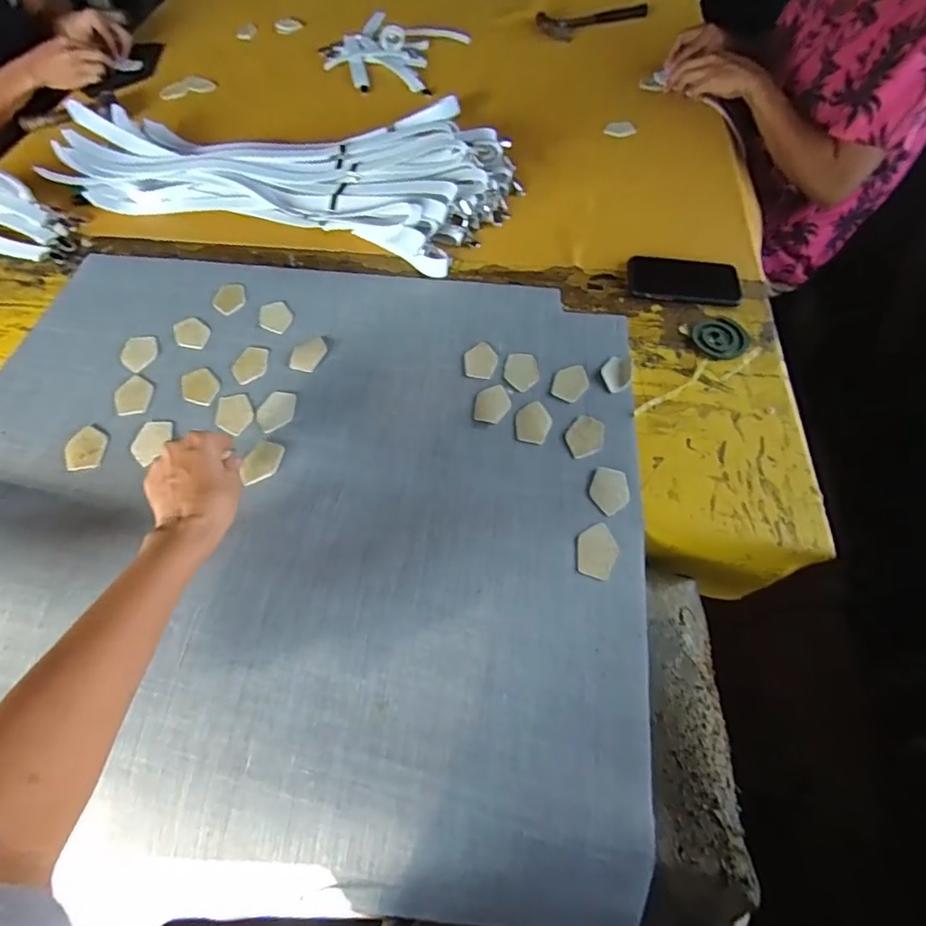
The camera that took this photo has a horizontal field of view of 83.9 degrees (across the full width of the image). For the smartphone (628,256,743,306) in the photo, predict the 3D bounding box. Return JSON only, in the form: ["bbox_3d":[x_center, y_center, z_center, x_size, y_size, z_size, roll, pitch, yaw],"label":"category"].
[{"bbox_3d":[0.304,-0.251,0.708,0.149,0.010,0.077,6,58,4],"label":"smartphone"}]

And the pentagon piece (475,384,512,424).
[{"bbox_3d":[0.034,-0.069,0.592,0.038,0.004,0.052,6,58,3],"label":"pentagon piece"}]

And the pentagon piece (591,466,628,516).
[{"bbox_3d":[0.153,0.029,0.534,0.038,0.004,0.055,14,59,8],"label":"pentagon piece"}]

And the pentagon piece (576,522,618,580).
[{"bbox_3d":[0.131,0.085,0.500,0.037,0.006,0.053,7,58,4],"label":"pentagon piece"}]

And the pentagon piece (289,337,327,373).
[{"bbox_3d":[-0.188,-0.133,0.626,0.038,0.004,0.053,14,59,8],"label":"pentagon piece"}]

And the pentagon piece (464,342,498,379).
[{"bbox_3d":[0.022,-0.124,0.625,0.038,0.004,0.051,4,58,2],"label":"pentagon piece"}]

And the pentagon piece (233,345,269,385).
[{"bbox_3d":[-0.254,-0.119,0.615,0.038,0.004,0.058,-4,58,-3],"label":"pentagon piece"}]

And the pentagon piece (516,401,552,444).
[{"bbox_3d":[0.079,-0.047,0.578,0.037,0.004,0.053,9,59,5],"label":"pentagon piece"}]

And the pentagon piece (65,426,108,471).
[{"bbox_3d":[-0.399,-0.016,0.546,0.034,0.008,0.055,-12,59,-8],"label":"pentagon piece"}]

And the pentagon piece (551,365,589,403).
[{"bbox_3d":[0.127,-0.095,0.609,0.038,0.004,0.054,25,61,15],"label":"pentagon piece"}]

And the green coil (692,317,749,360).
[{"bbox_3d":[0.328,-0.161,0.658,0.070,0.006,0.068,0,58,0],"label":"green coil"}]

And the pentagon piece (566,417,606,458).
[{"bbox_3d":[0.135,-0.030,0.570,0.039,0.004,0.055,13,59,8],"label":"pentagon piece"}]

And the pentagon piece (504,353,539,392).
[{"bbox_3d":[0.071,-0.110,0.616,0.039,0.004,0.057,7,58,4],"label":"pentagon piece"}]

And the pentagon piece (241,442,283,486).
[{"bbox_3d":[-0.208,0.000,0.538,0.032,0.010,0.055,8,59,4],"label":"pentagon piece"}]

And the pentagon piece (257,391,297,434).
[{"bbox_3d":[-0.211,-0.059,0.580,0.040,0.004,0.055,-4,58,-3],"label":"pentagon piece"}]

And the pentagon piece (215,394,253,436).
[{"bbox_3d":[-0.256,-0.056,0.577,0.039,0.004,0.056,-4,58,-3],"label":"pentagon piece"}]

